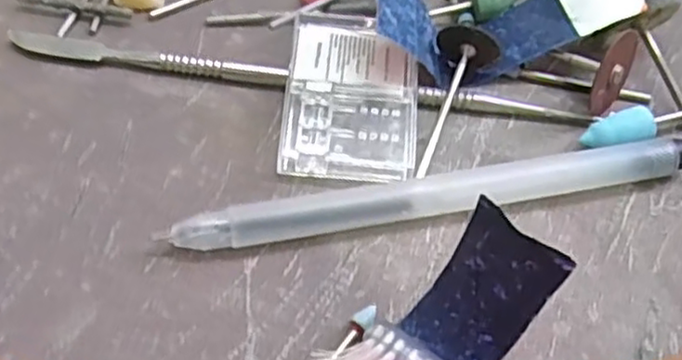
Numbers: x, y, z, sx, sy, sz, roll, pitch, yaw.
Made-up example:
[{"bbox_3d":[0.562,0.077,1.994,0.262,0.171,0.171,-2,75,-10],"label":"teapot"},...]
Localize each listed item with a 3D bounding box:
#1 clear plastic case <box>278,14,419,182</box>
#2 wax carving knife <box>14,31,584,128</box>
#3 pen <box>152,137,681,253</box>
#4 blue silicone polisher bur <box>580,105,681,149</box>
[{"bbox_3d":[0.003,-0.021,0.182,0.033,0.011,0.047,7,55,0],"label":"clear plastic case"},{"bbox_3d":[-0.011,-0.027,0.188,0.153,0.005,0.008,9,55,2],"label":"wax carving knife"},{"bbox_3d":[0.024,0.004,0.168,0.124,0.009,0.008,-9,56,-10],"label":"pen"},{"bbox_3d":[0.083,-0.015,0.186,0.047,0.009,0.010,-17,58,-16],"label":"blue silicone polisher bur"}]

